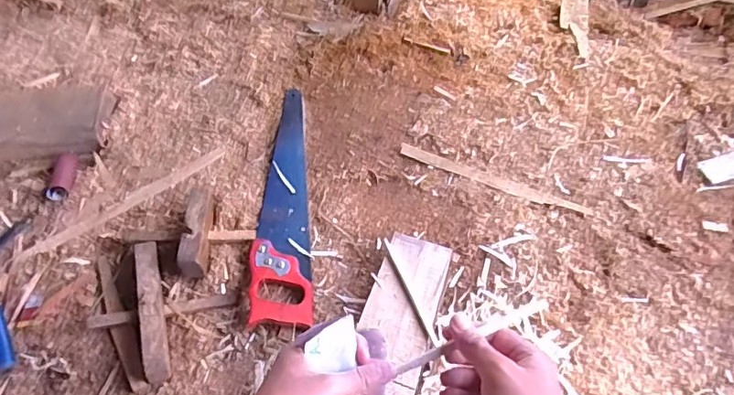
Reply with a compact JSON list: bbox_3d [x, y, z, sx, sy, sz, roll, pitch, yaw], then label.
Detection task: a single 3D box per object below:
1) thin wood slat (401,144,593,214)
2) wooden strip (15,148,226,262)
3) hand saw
[{"bbox_3d":[0.210,-0.028,0.877,0.321,0.005,0.026,21,54,10],"label":"thin wood slat"},{"bbox_3d":[-0.393,0.010,0.861,0.347,0.004,0.030,-32,63,-17],"label":"wooden strip"},{"bbox_3d":[-0.139,-0.007,0.854,0.087,0.027,0.443,-5,59,-2],"label":"hand saw"}]

